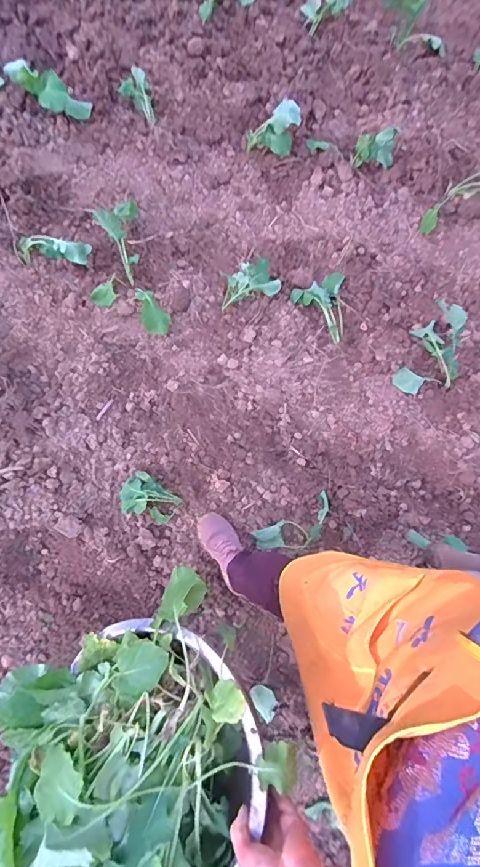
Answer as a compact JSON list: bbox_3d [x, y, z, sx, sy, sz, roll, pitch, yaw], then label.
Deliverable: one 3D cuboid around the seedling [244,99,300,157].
[{"bbox_3d":[0.114,-1.056,1.553,0.180,0.137,0.144,6,77,0],"label":"seedling"}]

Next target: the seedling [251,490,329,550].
[{"bbox_3d":[0.165,0.272,1.274,0.238,0.041,0.106,-28,77,-9],"label":"seedling"}]

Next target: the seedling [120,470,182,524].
[{"bbox_3d":[-0.266,0.190,1.267,0.167,0.074,0.123,35,76,8],"label":"seedling"}]

